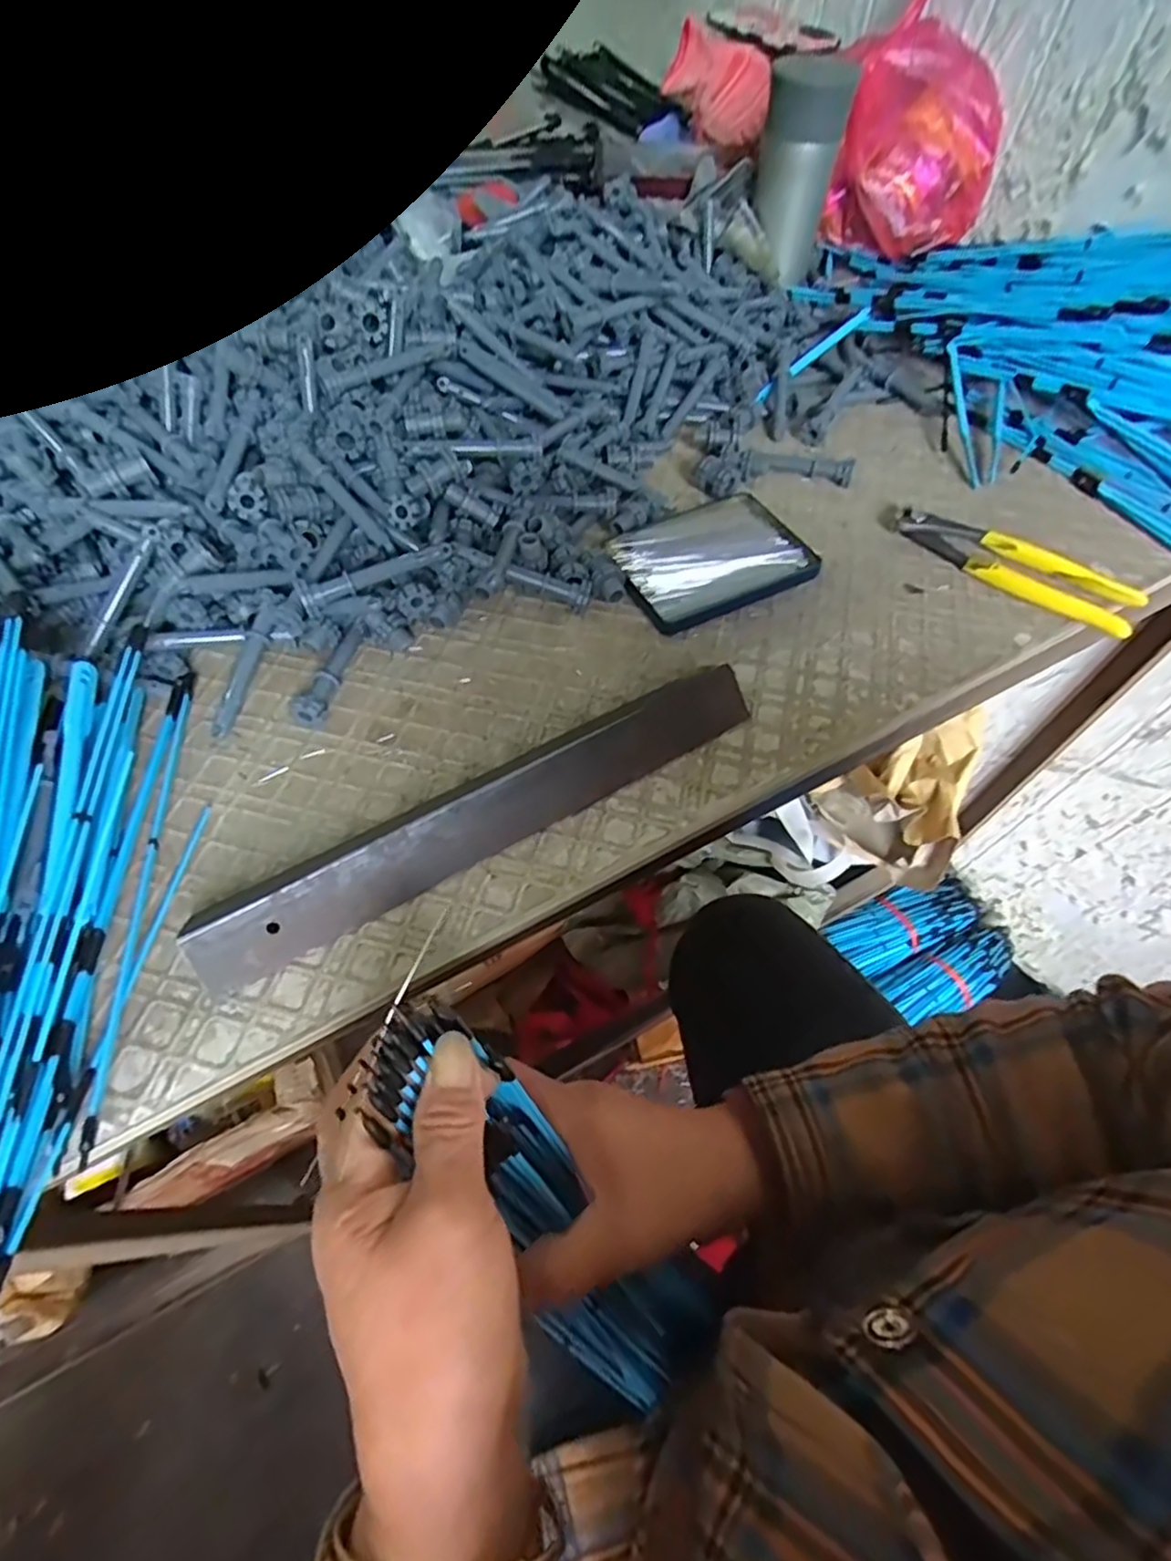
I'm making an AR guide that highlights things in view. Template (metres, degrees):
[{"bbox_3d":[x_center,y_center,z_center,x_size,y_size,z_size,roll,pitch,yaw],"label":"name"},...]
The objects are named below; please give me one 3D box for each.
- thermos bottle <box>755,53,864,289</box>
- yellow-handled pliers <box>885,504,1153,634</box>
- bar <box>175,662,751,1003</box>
[{"bbox_3d":[0.186,-0.537,0.582,0.066,0.152,0.054,10,61,5],"label":"thermos bottle"},{"bbox_3d":[0.293,-0.155,0.461,0.174,0.019,0.043,37,64,19],"label":"yellow-handled pliers"},{"bbox_3d":[-0.050,0.009,0.352,0.312,0.027,0.050,-28,65,-16],"label":"bar"}]

